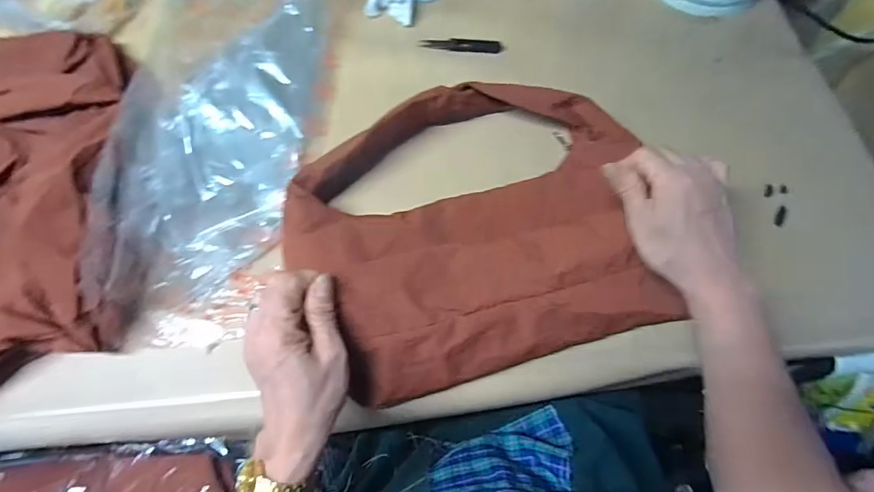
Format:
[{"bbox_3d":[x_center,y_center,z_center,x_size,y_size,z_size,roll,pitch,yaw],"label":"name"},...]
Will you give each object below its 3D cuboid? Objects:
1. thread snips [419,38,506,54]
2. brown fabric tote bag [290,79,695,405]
[{"bbox_3d":[0.032,-0.256,0.573,0.105,0.011,0.016,5,66,1],"label":"thread snips"},{"bbox_3d":[0.036,-0.038,0.411,0.335,0.068,0.279,-14,67,-7],"label":"brown fabric tote bag"}]

